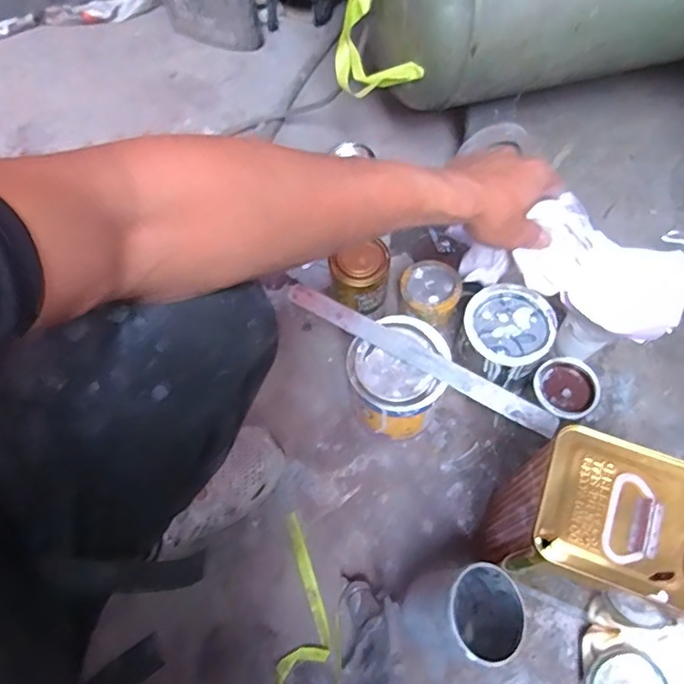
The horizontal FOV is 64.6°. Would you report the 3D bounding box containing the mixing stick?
[{"bbox_3d":[0.079,0.014,0.565,0.303,0.008,0.025,29,67,13],"label":"mixing stick"}]

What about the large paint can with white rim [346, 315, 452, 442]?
[{"bbox_3d":[0.063,0.049,0.623,0.108,0.143,0.100,-1,66,2],"label":"large paint can with white rim"}]

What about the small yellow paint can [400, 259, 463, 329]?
[{"bbox_3d":[0.112,-0.057,0.708,0.078,0.069,0.085,17,68,9],"label":"small yellow paint can"}]

